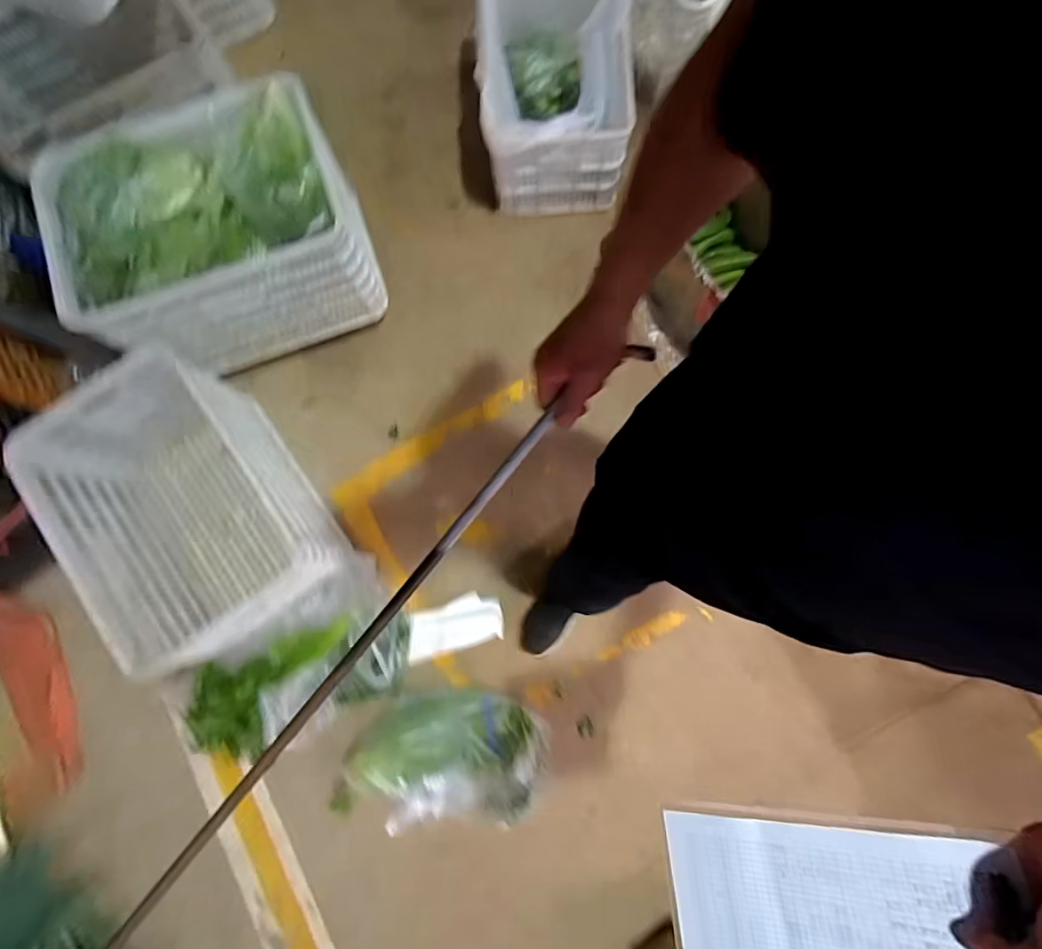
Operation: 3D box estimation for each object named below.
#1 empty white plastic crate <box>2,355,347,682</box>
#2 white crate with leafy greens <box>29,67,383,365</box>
[{"bbox_3d":[-0.757,0.093,1.252,0.446,0.383,0.582,-35,81,-1],"label":"empty white plastic crate"},{"bbox_3d":[-0.662,-0.538,1.225,0.563,0.355,0.437,-16,81,2],"label":"white crate with leafy greens"}]

